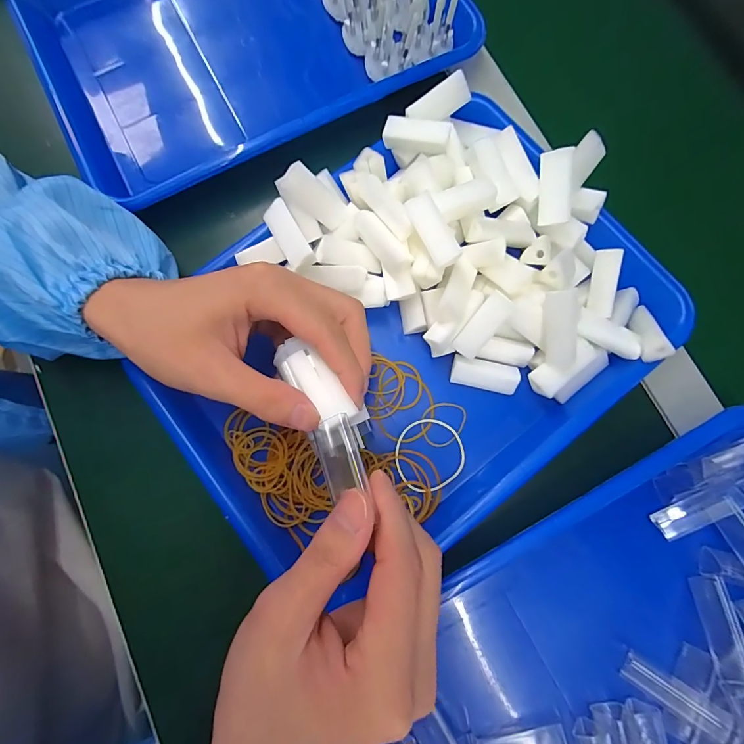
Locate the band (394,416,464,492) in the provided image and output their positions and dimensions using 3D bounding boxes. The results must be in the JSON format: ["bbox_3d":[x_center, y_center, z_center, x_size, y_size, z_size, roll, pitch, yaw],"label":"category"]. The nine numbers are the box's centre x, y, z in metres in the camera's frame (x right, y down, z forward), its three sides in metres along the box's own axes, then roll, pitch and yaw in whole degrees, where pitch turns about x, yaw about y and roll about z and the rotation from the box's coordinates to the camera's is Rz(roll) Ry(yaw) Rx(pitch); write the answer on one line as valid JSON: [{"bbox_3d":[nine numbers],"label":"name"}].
[{"bbox_3d":[0.040,0.057,0.276,0.048,0.004,0.047,0,79,0],"label":"band"}]

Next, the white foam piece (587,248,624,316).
[{"bbox_3d":[0.159,-0.061,0.275,0.014,0.011,0.045,-2,110,0],"label":"white foam piece"}]

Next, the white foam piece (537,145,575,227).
[{"bbox_3d":[0.120,-0.121,0.264,0.018,0.012,0.045,-2,103,0],"label":"white foam piece"}]

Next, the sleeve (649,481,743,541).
[{"bbox_3d":[0.209,0.088,0.256,0.054,0.006,0.018,-32,80,13],"label":"sleeve"}]

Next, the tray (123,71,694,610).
[{"bbox_3d":[0.022,-0.028,0.269,0.342,0.053,0.242,-37,82,-6],"label":"tray"}]

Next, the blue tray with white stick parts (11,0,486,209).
[{"bbox_3d":[-0.110,-0.281,0.331,0.321,0.076,0.241,-28,81,-5],"label":"blue tray with white stick parts"}]

